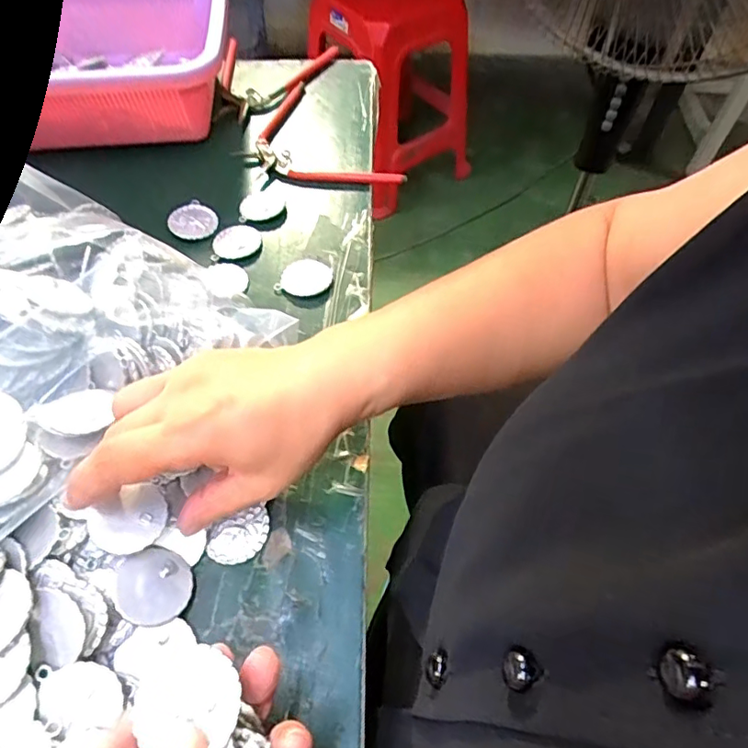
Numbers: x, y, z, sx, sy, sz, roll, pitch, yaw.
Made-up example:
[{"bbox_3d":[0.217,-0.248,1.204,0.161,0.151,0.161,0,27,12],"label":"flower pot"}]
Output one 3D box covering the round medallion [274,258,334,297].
[{"bbox_3d":[-0.050,-0.072,0.406,0.035,0.004,0.038,1,57,-2],"label":"round medallion"}]

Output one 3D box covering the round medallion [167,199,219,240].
[{"bbox_3d":[-0.145,-0.124,0.435,0.036,0.004,0.038,1,57,-2],"label":"round medallion"}]

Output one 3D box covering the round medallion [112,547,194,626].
[{"bbox_3d":[-0.111,0.107,0.274,0.036,0.007,0.035,14,54,-20],"label":"round medallion"}]

